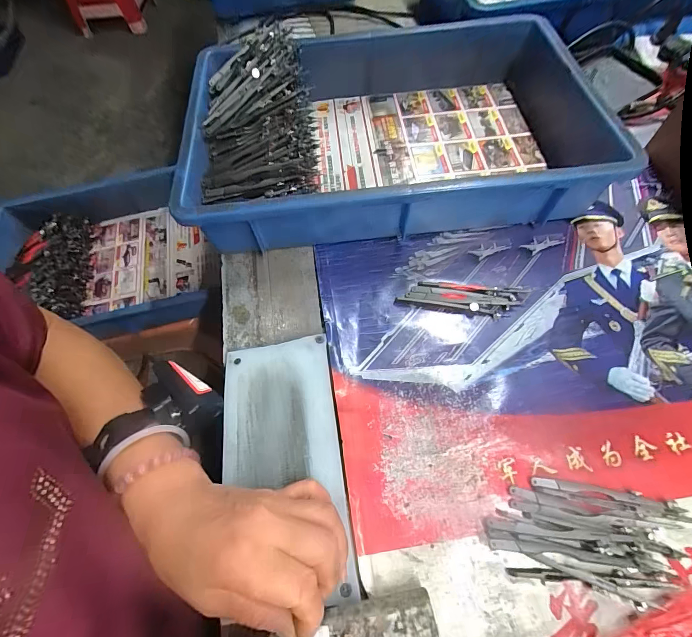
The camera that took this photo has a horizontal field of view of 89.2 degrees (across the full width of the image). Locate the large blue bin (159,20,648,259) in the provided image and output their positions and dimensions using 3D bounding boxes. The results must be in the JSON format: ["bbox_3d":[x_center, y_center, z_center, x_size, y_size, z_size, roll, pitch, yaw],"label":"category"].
[{"bbox_3d":[0.052,-0.216,0.402,0.440,0.103,0.281,-5,62,0],"label":"large blue bin"}]

